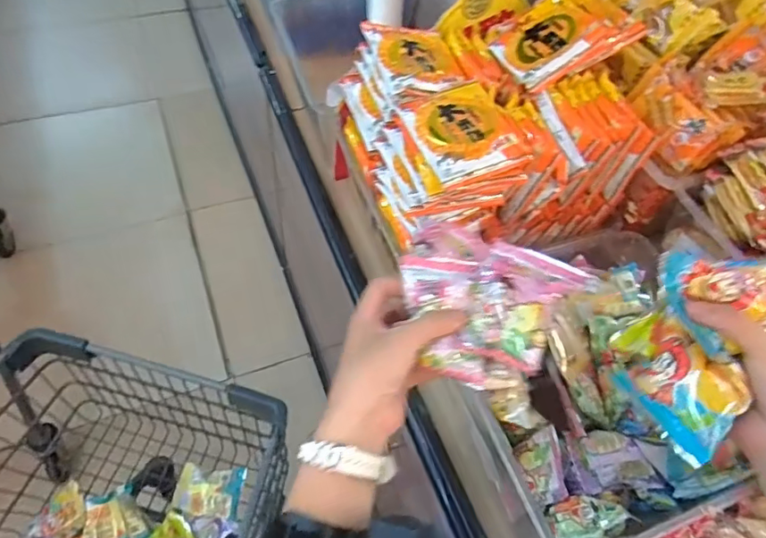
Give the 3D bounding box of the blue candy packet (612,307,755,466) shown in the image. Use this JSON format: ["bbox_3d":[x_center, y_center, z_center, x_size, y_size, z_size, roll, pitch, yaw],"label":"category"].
[{"bbox_3d":[0.192,0.073,0.345,0.059,0.027,0.092,-40,44,16],"label":"blue candy packet"}]

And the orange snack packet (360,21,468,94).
[{"bbox_3d":[0.038,-0.253,0.623,0.096,0.015,0.123,-12,56,-13],"label":"orange snack packet"}]

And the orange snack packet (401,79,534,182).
[{"bbox_3d":[0.083,-0.149,0.560,0.103,0.023,0.113,-20,58,-18],"label":"orange snack packet"}]

